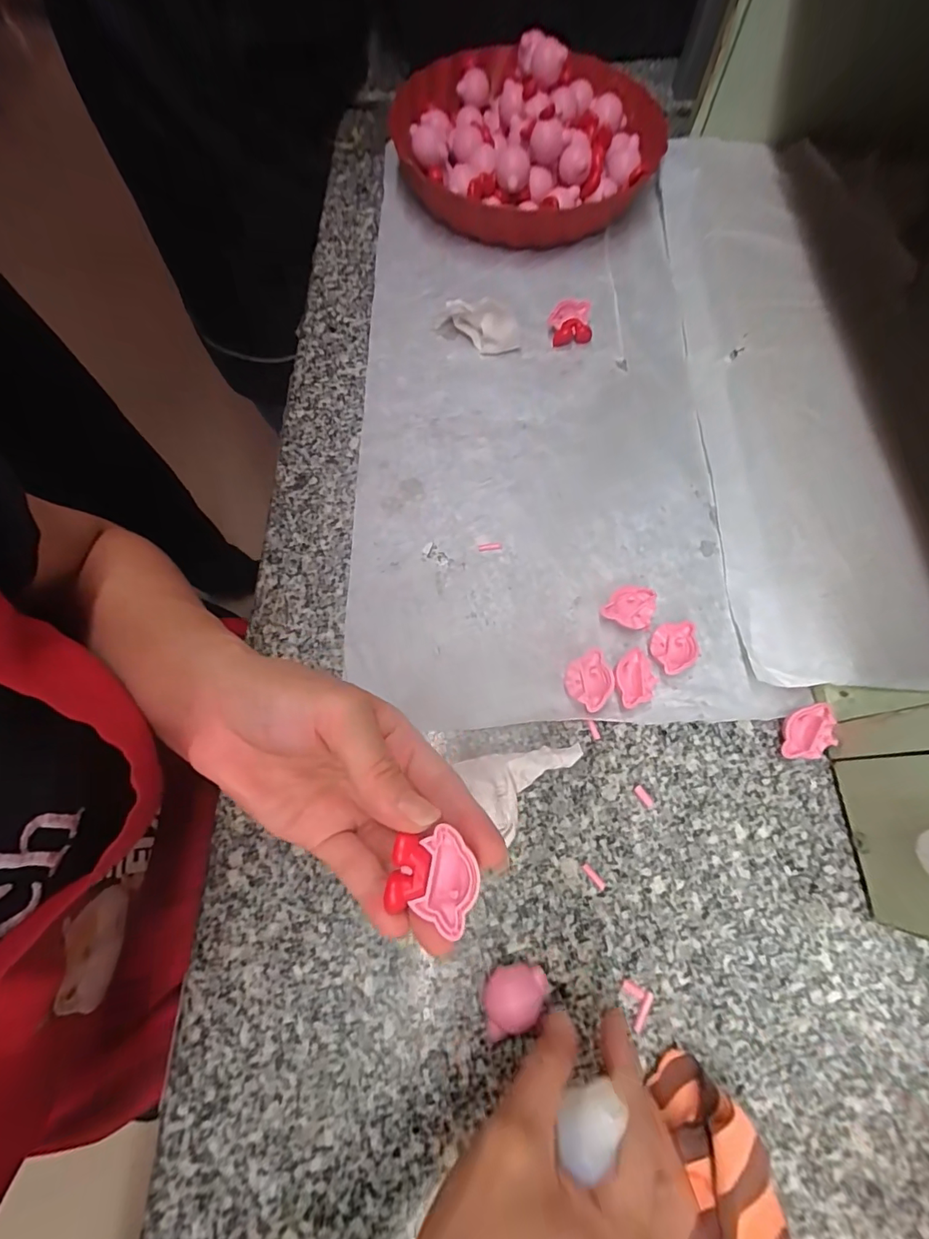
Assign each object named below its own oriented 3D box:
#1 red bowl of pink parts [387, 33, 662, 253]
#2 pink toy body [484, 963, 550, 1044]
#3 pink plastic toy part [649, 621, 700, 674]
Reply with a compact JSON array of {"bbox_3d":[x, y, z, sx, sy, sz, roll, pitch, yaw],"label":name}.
[{"bbox_3d":[0.055,-0.461,0.444,0.221,0.068,0.248,-10,71,-4],"label":"red bowl of pink parts"},{"bbox_3d":[0.026,0.192,0.238,0.032,0.014,0.030,0,70,0],"label":"pink toy body"},{"bbox_3d":[0.133,0.019,0.300,0.031,0.014,0.031,0,70,0],"label":"pink plastic toy part"}]

